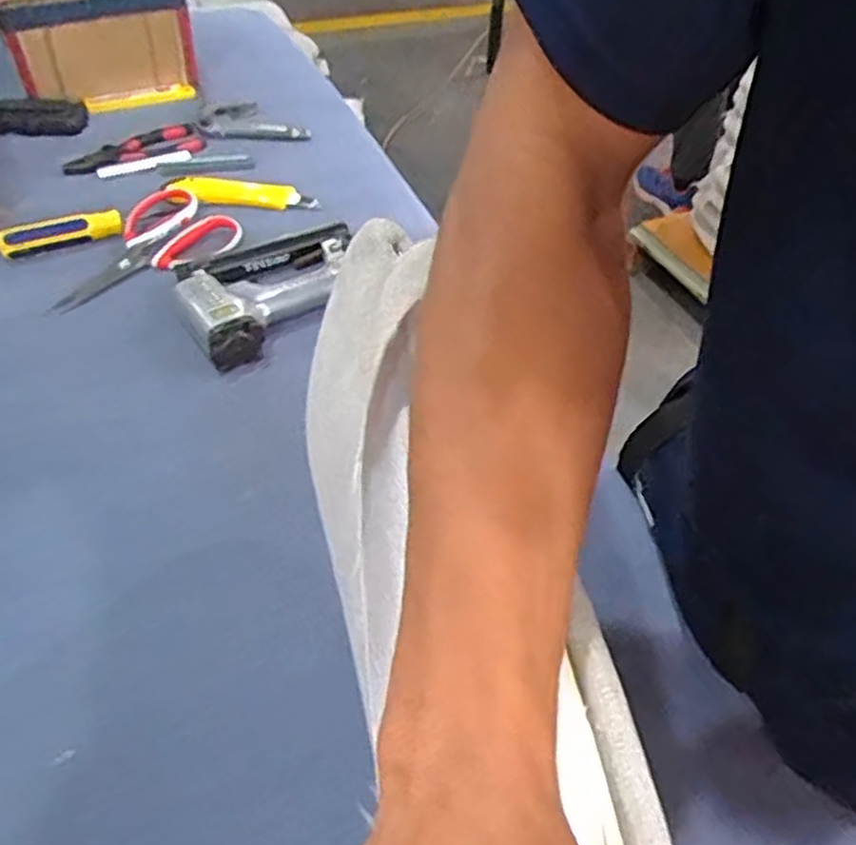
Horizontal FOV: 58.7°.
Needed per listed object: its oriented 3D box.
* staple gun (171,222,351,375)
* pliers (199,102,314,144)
[{"bbox_3d":[-0.144,-0.136,0.709,0.127,0.041,0.210,35,55,27],"label":"staple gun"},{"bbox_3d":[-0.214,-0.368,0.929,0.134,0.018,0.080,-4,47,-5],"label":"pliers"}]

